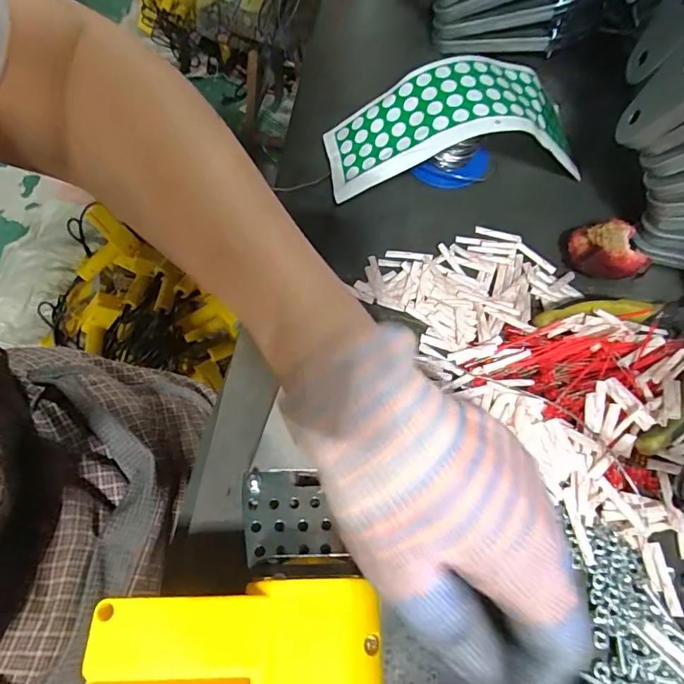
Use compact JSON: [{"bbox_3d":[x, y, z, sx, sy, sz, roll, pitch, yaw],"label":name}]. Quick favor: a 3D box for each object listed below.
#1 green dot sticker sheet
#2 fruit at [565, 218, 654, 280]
[{"bbox_3d":[0.080,-0.147,0.321,0.183,0.065,0.070,-10,65,-5],"label":"green dot sticker sheet"},{"bbox_3d":[0.175,-0.059,0.301,0.047,0.029,0.031,2,64,1],"label":"fruit"}]

